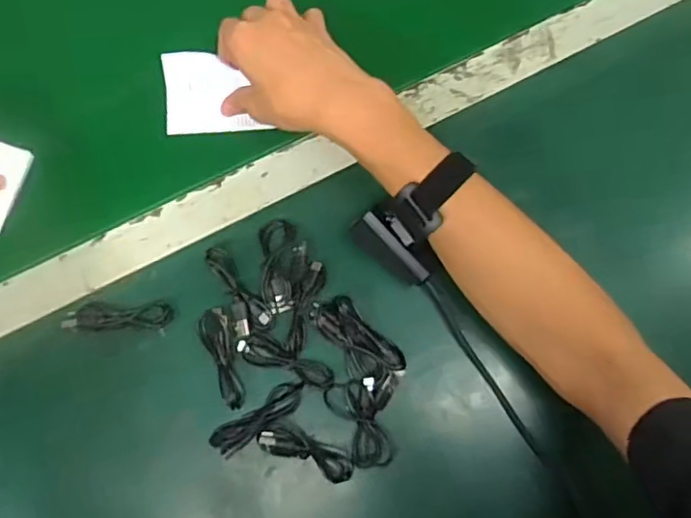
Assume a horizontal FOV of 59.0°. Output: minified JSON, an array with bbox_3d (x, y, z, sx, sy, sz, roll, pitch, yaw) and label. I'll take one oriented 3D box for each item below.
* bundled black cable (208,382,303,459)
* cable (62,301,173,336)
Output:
[{"bbox_3d":[-0.065,0.119,0.460,0.075,0.019,0.022,-35,79,-6],"label":"bundled black cable"},{"bbox_3d":[-0.176,0.044,0.474,0.075,0.017,0.024,2,78,2],"label":"cable"}]

